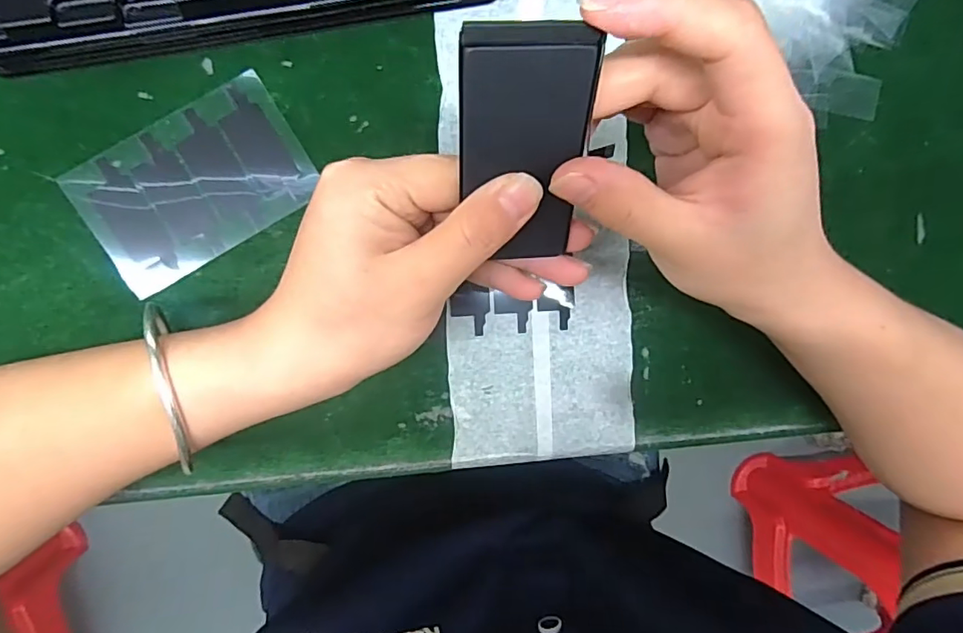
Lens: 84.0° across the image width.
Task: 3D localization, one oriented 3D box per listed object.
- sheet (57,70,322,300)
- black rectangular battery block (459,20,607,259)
[{"bbox_3d":[-0.125,-0.058,0.236,0.094,0.004,0.059,-32,99,-3],"label":"sheet"},{"bbox_3d":[0.013,-0.049,0.165,0.038,0.007,0.076,-4,136,-6],"label":"black rectangular battery block"}]

